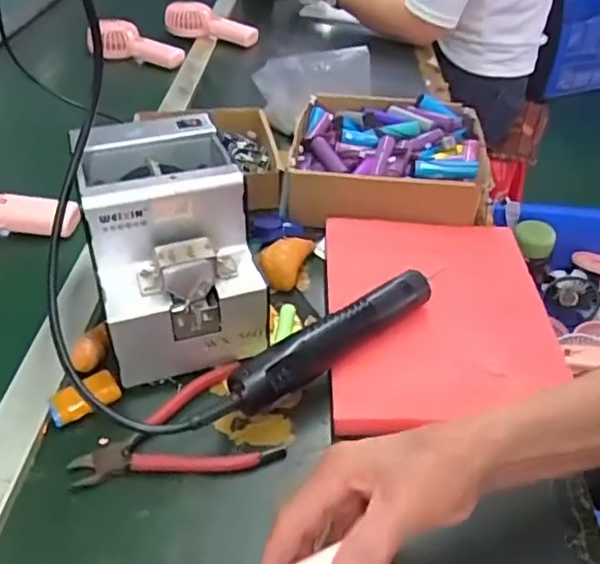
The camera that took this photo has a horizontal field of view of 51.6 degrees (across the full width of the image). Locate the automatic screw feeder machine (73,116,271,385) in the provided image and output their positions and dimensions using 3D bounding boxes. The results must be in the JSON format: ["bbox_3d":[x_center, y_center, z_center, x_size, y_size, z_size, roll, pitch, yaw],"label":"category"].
[{"bbox_3d":[-0.113,-0.031,0.530,0.124,0.150,0.170,-12,41,-17],"label":"automatic screw feeder machine"}]

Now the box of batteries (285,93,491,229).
[{"bbox_3d":[0.105,-0.153,0.728,0.214,0.060,0.197,6,40,6],"label":"box of batteries"}]

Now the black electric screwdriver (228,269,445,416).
[{"bbox_3d":[0.031,0.040,0.507,0.206,0.035,0.034,-27,47,-29],"label":"black electric screwdriver"}]

